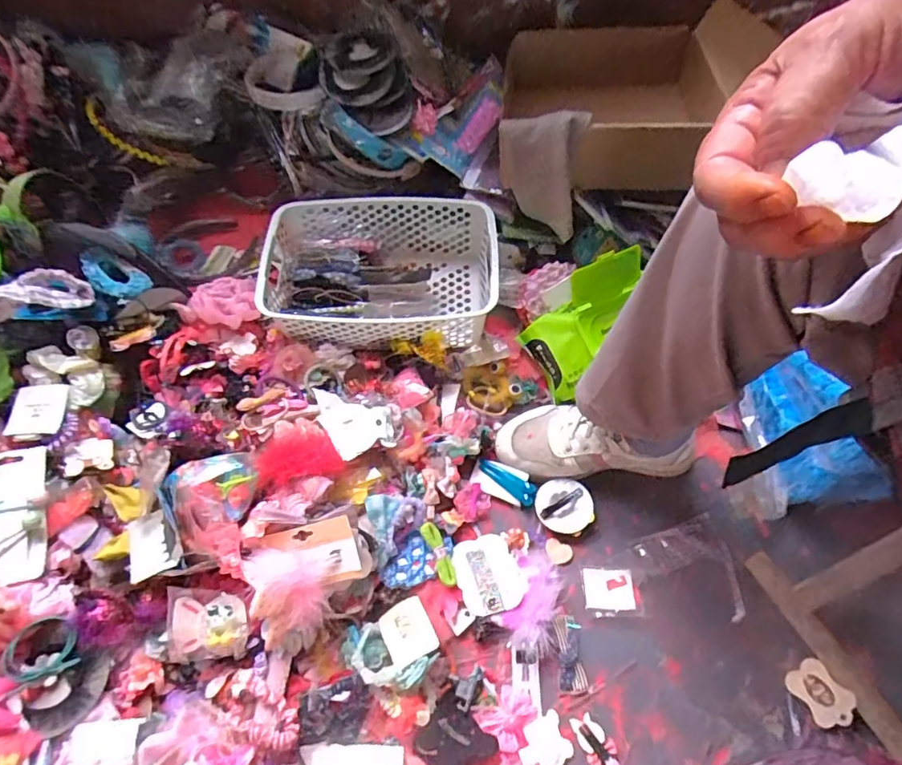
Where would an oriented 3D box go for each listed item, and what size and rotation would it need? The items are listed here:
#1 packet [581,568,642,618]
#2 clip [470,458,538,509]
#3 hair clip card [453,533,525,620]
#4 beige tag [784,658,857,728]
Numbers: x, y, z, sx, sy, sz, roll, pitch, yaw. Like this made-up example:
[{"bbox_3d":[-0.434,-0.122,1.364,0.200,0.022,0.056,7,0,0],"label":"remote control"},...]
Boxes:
[{"bbox_3d":[0.171,0.223,0.566,0.057,0.004,0.051,-7,50,7],"label":"packet"},{"bbox_3d":[0.062,0.117,0.621,0.077,0.007,0.038,19,76,15],"label":"clip"},{"bbox_3d":[0.039,0.202,0.559,0.065,0.008,0.083,-11,44,-17],"label":"hair clip card"},{"bbox_3d":[0.367,0.308,0.525,0.043,0.007,0.058,-39,65,5],"label":"beige tag"}]

